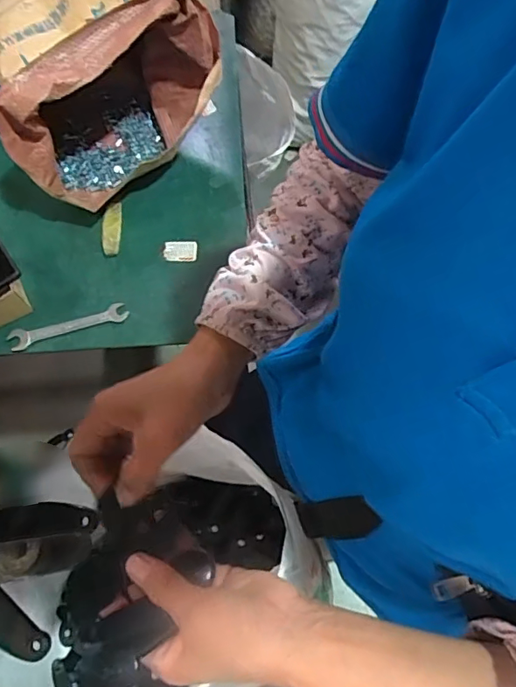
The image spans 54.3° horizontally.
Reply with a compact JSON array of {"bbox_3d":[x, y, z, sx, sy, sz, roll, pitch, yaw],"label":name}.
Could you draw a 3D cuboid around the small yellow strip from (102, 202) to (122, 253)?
[{"bbox_3d":[-0.189,-0.149,0.651,0.023,0.007,0.079,-3,67,1],"label":"small yellow strip"}]

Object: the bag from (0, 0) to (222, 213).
[{"bbox_3d":[-0.226,-0.369,0.650,0.272,0.218,0.304,-32,70,-11],"label":"bag"}]

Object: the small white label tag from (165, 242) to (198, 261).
[{"bbox_3d":[-0.100,-0.120,0.652,0.041,0.004,0.028,-1,78,-5],"label":"small white label tag"}]

